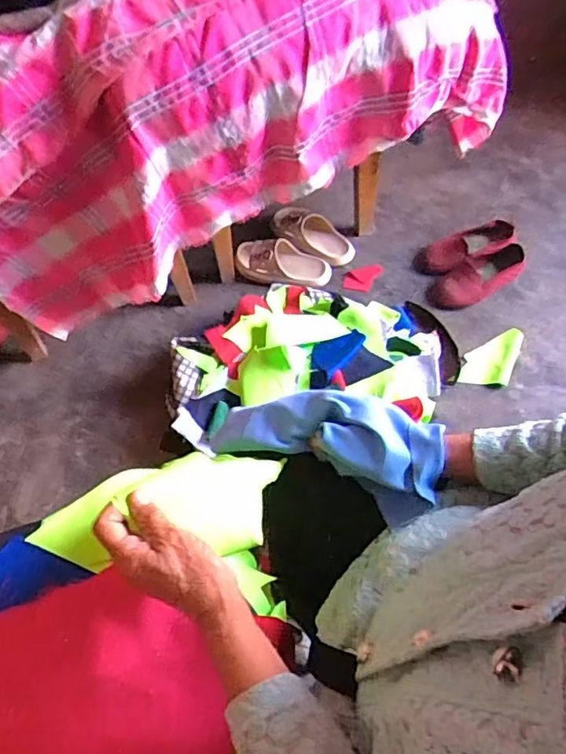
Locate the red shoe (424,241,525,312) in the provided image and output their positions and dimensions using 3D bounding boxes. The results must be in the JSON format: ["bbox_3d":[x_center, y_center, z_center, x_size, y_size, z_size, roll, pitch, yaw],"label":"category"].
[{"bbox_3d":[0.419,-0.215,1.214,0.222,0.056,0.093,-25,62,-12],"label":"red shoe"}]

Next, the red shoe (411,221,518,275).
[{"bbox_3d":[0.416,-0.287,1.265,0.239,0.054,0.077,-18,61,-8],"label":"red shoe"}]

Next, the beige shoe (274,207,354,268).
[{"bbox_3d":[0.077,-0.333,1.314,0.197,0.054,0.091,31,65,3],"label":"beige shoe"}]

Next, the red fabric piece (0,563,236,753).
[{"bbox_3d":[-0.171,0.278,0.494,0.212,0.016,0.186,-21,67,-6],"label":"red fabric piece"}]

